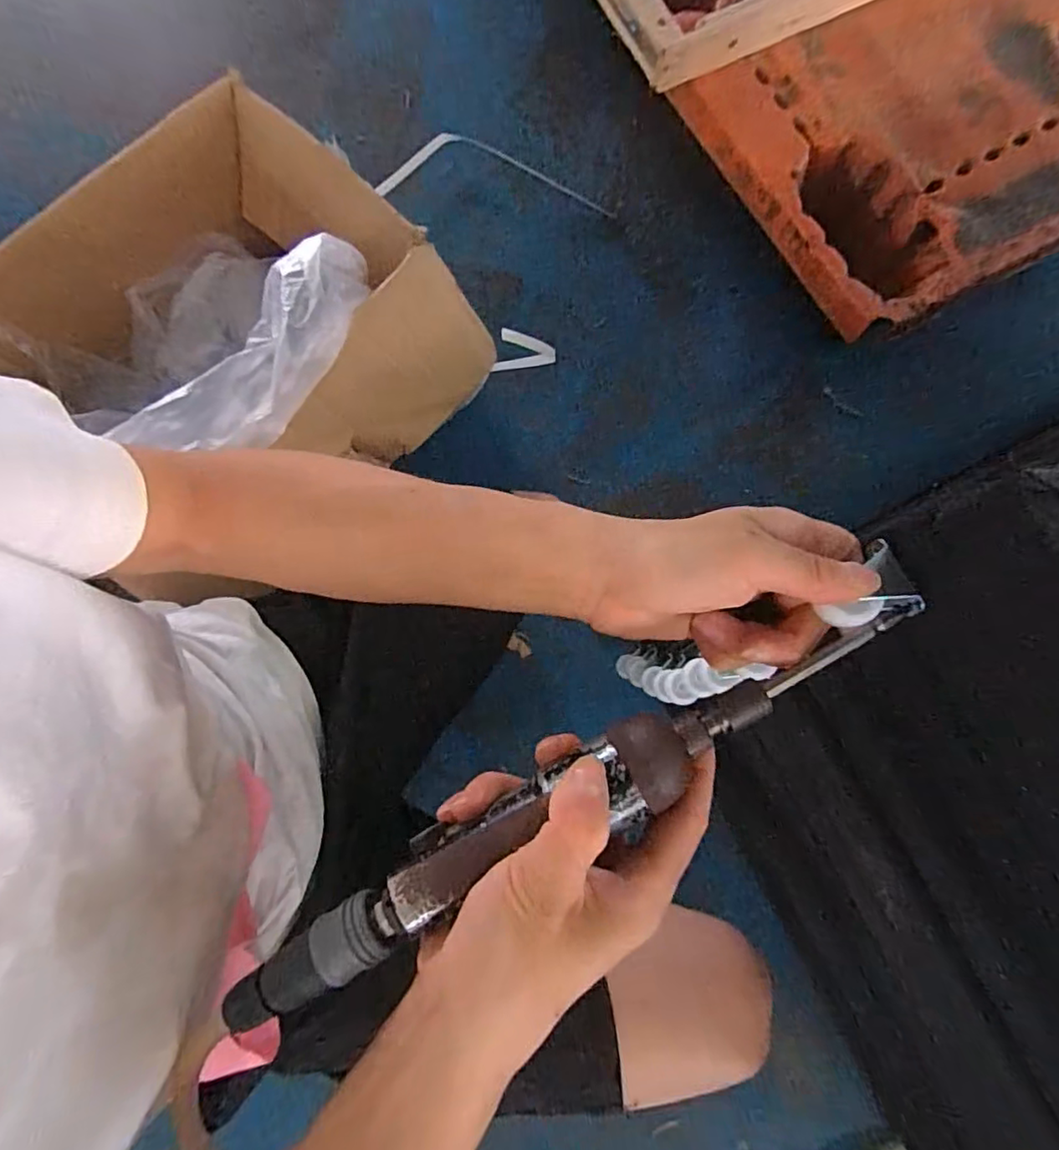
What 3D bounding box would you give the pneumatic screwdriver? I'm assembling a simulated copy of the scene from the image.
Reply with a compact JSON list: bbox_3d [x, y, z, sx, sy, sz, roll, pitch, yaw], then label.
[{"bbox_3d":[0.020,0.097,0.250,0.333,0.031,0.036,-29,81,-3],"label":"pneumatic screwdriver"}]

